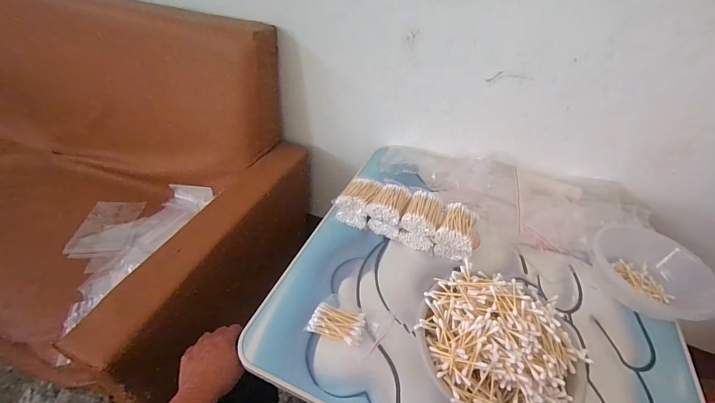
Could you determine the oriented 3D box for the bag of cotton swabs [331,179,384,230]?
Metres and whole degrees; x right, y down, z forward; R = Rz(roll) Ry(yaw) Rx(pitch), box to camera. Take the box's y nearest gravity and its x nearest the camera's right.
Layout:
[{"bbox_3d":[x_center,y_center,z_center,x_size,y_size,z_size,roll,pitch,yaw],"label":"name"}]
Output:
[{"bbox_3d":[0.002,0.000,0.610,0.065,0.060,0.083,22,47,17],"label":"bag of cotton swabs"}]

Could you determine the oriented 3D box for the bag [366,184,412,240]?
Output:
[{"bbox_3d":[0.058,0.018,0.590,0.064,0.071,0.076,20,47,16],"label":"bag"}]

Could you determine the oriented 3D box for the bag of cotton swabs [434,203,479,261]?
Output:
[{"bbox_3d":[0.167,0.058,0.550,0.059,0.073,0.073,22,47,18],"label":"bag of cotton swabs"}]

